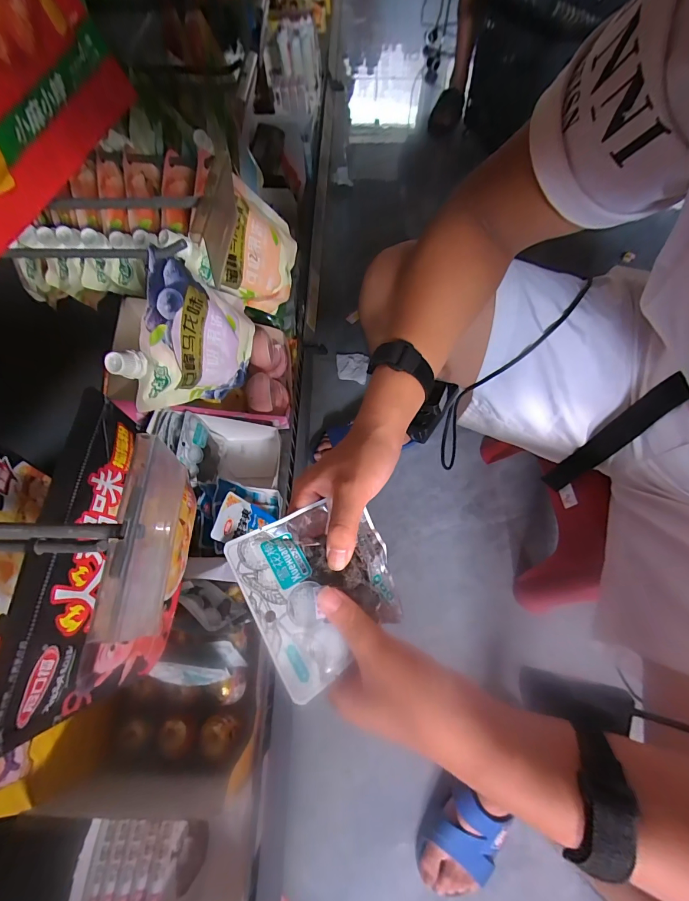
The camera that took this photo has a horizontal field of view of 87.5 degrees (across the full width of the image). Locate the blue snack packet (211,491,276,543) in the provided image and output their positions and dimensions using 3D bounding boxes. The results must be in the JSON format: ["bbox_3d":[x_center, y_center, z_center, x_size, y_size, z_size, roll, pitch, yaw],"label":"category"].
[{"bbox_3d":[-0.149,0.111,0.536,0.005,0.094,0.069,-11,53,35],"label":"blue snack packet"}]

